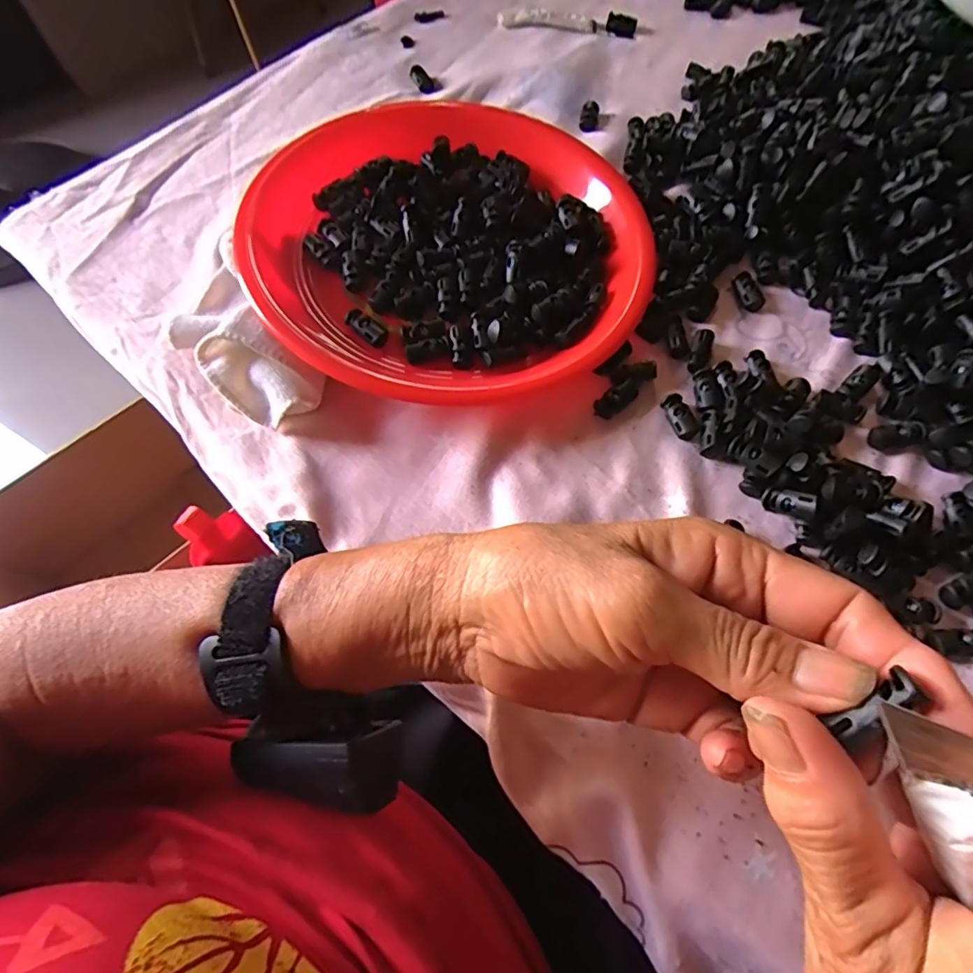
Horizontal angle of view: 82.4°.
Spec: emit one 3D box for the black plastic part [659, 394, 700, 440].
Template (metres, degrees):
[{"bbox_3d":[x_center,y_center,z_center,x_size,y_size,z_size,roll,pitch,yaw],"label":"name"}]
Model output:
[{"bbox_3d":[0.114,-0.041,0.327,0.015,0.007,0.027,-15,64,-5],"label":"black plastic part"}]

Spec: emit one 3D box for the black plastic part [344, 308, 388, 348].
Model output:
[{"bbox_3d":[-0.073,-0.098,0.340,0.028,0.009,0.014,39,71,3],"label":"black plastic part"}]

